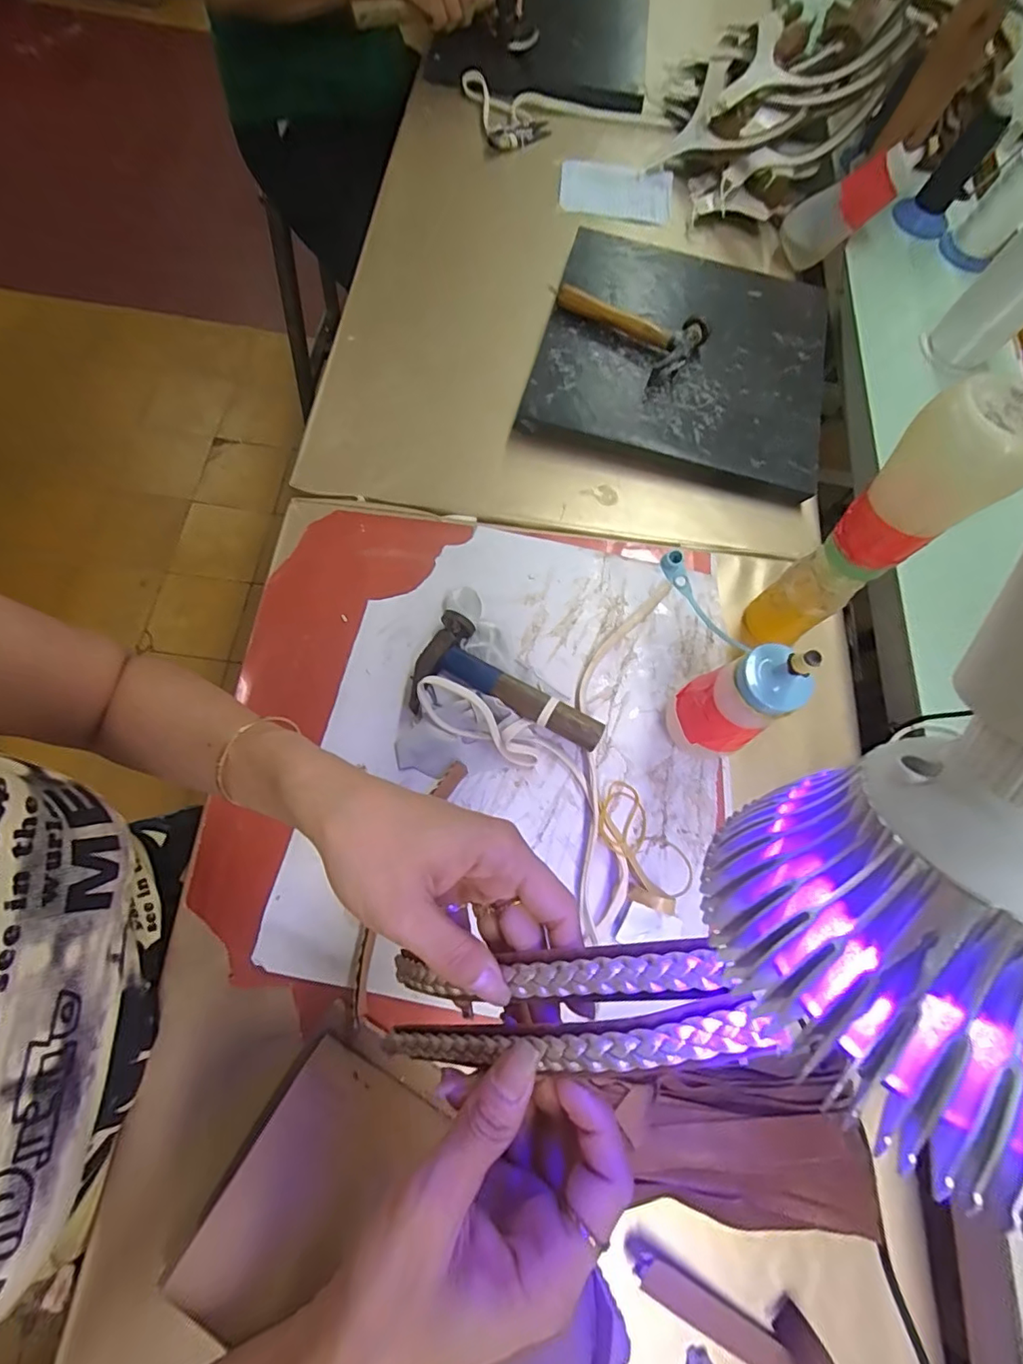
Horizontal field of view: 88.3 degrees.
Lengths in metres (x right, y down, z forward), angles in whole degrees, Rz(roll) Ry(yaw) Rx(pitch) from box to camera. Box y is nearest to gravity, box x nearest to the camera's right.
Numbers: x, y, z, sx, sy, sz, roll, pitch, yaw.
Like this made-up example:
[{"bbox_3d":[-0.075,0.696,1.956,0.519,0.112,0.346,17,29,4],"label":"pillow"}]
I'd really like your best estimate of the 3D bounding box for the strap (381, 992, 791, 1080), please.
[{"bbox_3d":[0.011,0.146,0.214,0.184,0.016,0.018,-26,69,31],"label":"strap"}]

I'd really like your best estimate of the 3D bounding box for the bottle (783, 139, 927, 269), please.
[{"bbox_3d":[0.397,-0.562,0.627,0.048,0.134,0.054,23,66,-38],"label":"bottle"}]

